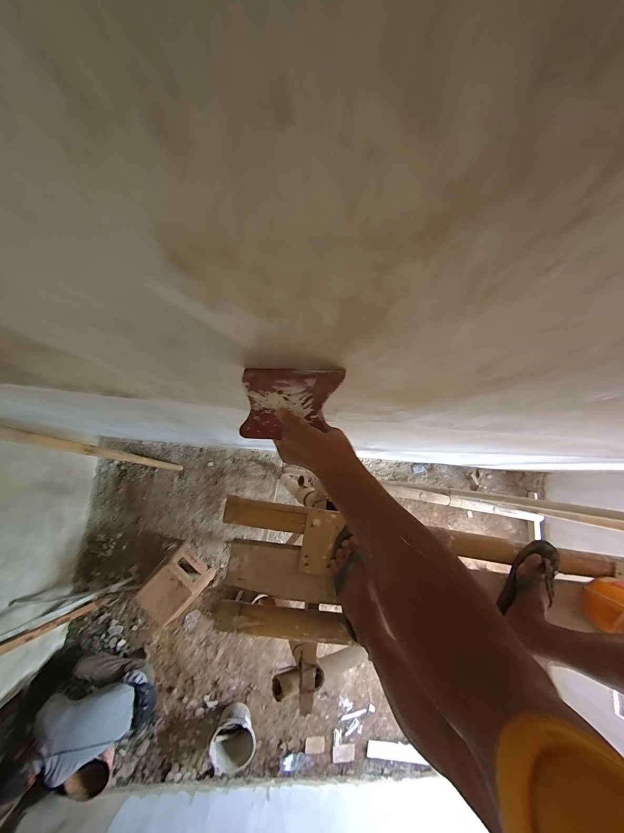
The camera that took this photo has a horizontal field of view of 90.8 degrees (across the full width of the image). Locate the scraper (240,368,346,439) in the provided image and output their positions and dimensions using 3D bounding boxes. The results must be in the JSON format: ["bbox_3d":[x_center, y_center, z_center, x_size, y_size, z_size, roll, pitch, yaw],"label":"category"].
[{"bbox_3d":[-0.040,-0.024,0.477,0.158,0.014,0.128,3,63,15],"label":"scraper"}]

